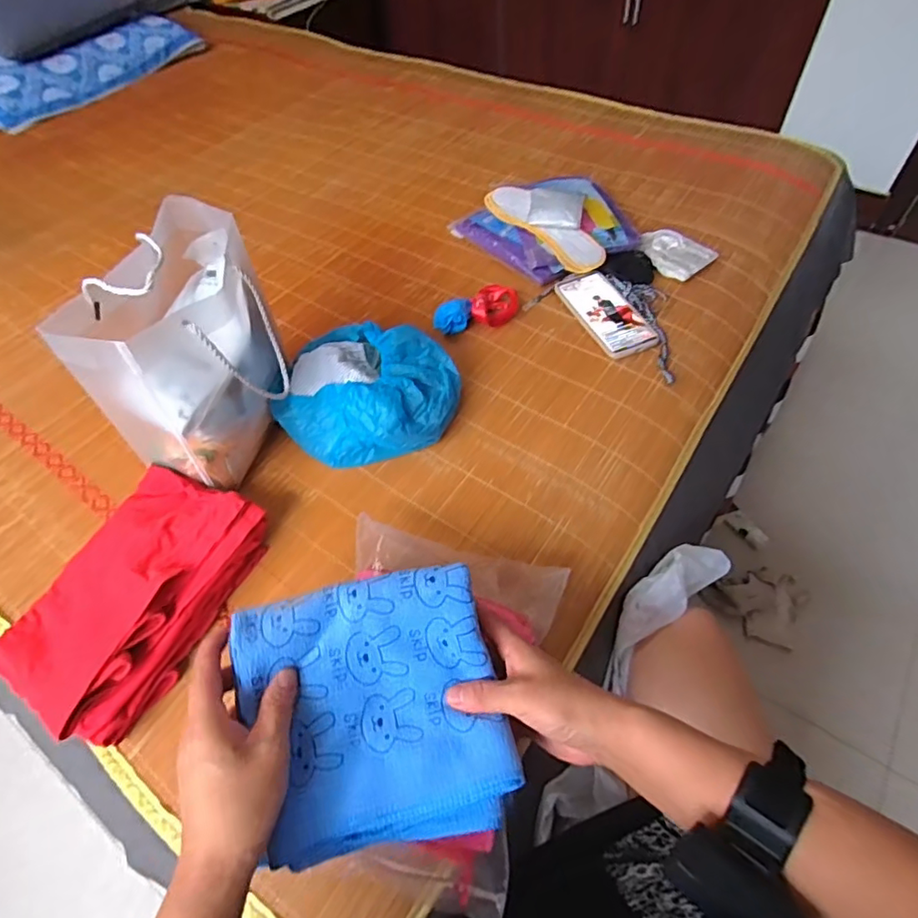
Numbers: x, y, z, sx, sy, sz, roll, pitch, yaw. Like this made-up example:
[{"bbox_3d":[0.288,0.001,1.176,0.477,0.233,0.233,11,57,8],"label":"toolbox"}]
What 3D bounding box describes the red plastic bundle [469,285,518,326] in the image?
[{"bbox_3d":[0.054,-0.228,0.822,0.070,0.025,0.069,-5,53,0],"label":"red plastic bundle"}]

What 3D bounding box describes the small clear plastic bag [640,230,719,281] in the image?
[{"bbox_3d":[0.341,-0.332,0.893,0.093,0.013,0.113,-33,64,-19],"label":"small clear plastic bag"}]

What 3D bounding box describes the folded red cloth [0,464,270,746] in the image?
[{"bbox_3d":[-0.321,0.136,0.566,0.155,0.072,0.245,24,58,19],"label":"folded red cloth"}]

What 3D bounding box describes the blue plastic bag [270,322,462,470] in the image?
[{"bbox_3d":[-0.109,-0.078,0.674,0.204,0.078,0.161,10,54,10],"label":"blue plastic bag"}]

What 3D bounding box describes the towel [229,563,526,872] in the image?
[{"bbox_3d":[-0.058,0.175,0.393,0.169,0.022,0.176,-15,75,-4],"label":"towel"}]

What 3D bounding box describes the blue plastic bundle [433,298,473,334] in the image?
[{"bbox_3d":[-0.010,-0.204,0.794,0.054,0.027,0.050,2,53,4],"label":"blue plastic bundle"}]

